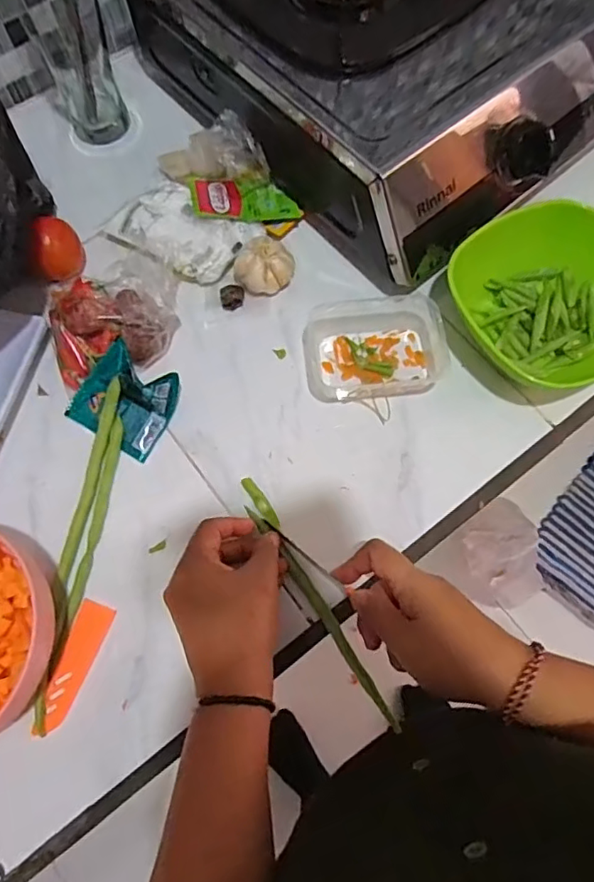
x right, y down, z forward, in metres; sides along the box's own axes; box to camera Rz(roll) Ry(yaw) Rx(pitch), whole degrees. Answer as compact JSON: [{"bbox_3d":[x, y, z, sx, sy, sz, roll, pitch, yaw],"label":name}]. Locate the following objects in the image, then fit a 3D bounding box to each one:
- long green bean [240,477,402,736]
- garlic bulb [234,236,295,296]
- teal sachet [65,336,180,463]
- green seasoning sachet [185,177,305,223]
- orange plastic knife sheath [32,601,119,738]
[{"bbox_3d":[0.012,0.113,0.407,0.016,0.010,0.201,-30,72,-9],"label":"long green bean"},{"bbox_3d":[-0.028,-0.151,0.489,0.046,0.031,0.041,-40,74,-12],"label":"garlic bulb"},{"bbox_3d":[-0.139,-0.034,0.453,0.077,0.030,0.068,30,73,11],"label":"teal sachet"},{"bbox_3d":[-0.049,-0.221,0.512,0.102,0.013,0.052,1,70,2],"label":"green seasoning sachet"},{"bbox_3d":[-0.159,0.158,0.396,0.025,0.006,0.087,19,71,8],"label":"orange plastic knife sheath"}]

